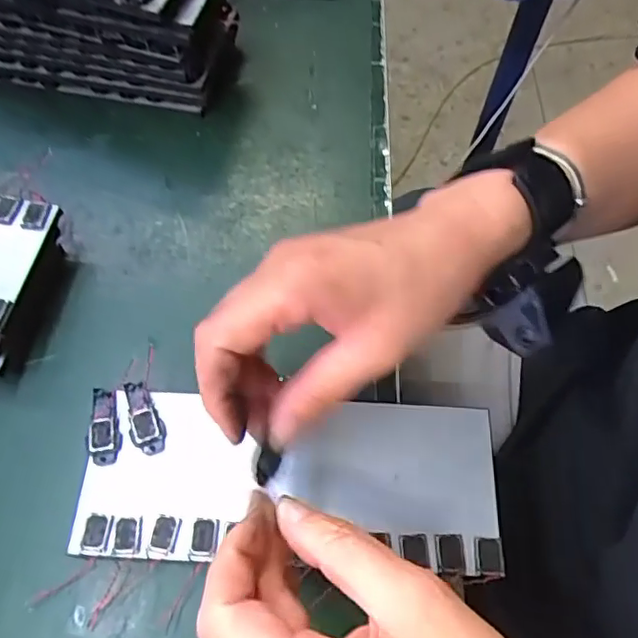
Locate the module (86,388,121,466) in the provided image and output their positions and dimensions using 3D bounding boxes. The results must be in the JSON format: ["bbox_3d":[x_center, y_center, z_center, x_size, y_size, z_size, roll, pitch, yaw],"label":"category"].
[{"bbox_3d":[-0.109,0.054,0.297,0.016,0.004,0.039,-2,63,-3],"label":"module"}]

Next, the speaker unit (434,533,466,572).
[{"bbox_3d":[0.061,0.108,0.271,0.014,0.004,0.017,1,63,-2],"label":"speaker unit"}]

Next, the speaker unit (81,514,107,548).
[{"bbox_3d":[-0.105,0.099,0.274,0.010,0.004,0.015,8,63,2],"label":"speaker unit"}]

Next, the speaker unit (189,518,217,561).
[{"bbox_3d":[-0.054,0.103,0.273,0.011,0.004,0.018,6,63,1],"label":"speaker unit"}]

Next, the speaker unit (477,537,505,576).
[{"bbox_3d":[0.080,0.109,0.271,0.011,0.004,0.016,1,63,-1],"label":"speaker unit"}]

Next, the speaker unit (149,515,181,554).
[{"bbox_3d":[-0.072,0.101,0.274,0.011,0.004,0.016,10,63,3],"label":"speaker unit"}]

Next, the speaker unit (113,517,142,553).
[{"bbox_3d":[-0.089,0.101,0.274,0.012,0.004,0.015,0,63,-2],"label":"speaker unit"}]

